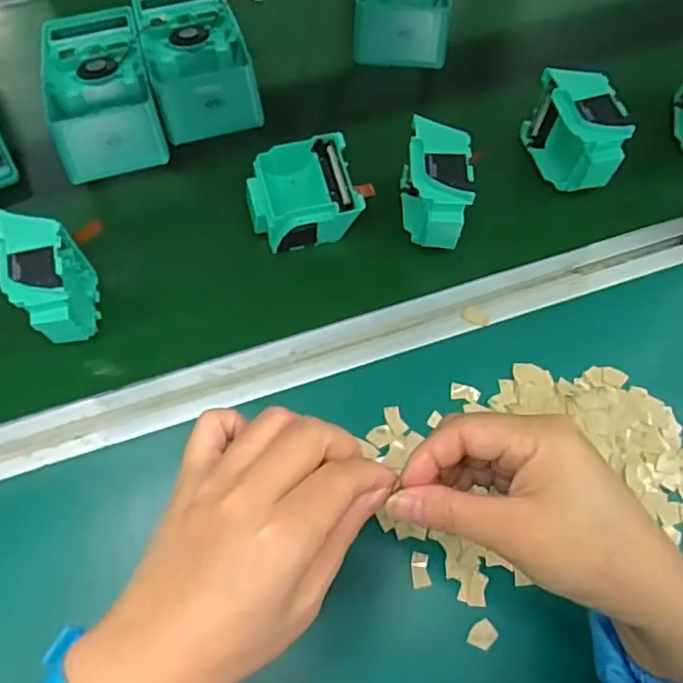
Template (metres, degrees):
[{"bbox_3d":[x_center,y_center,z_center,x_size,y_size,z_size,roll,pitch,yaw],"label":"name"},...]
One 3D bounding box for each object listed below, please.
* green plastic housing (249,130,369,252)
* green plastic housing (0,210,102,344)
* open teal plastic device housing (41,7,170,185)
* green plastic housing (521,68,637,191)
[{"bbox_3d":[-0.031,-0.111,0.484,0.080,0.050,0.074,-13,72,-5],"label":"green plastic housing"},{"bbox_3d":[-0.198,-0.037,0.426,0.043,0.080,0.080,-11,72,-4],"label":"green plastic housing"},{"bbox_3d":[-0.202,-0.218,0.505,0.082,0.045,0.186,-17,73,-6],"label":"open teal plastic device housing"},{"bbox_3d":[0.182,-0.161,0.484,0.044,0.077,0.084,-14,73,-5],"label":"green plastic housing"}]

